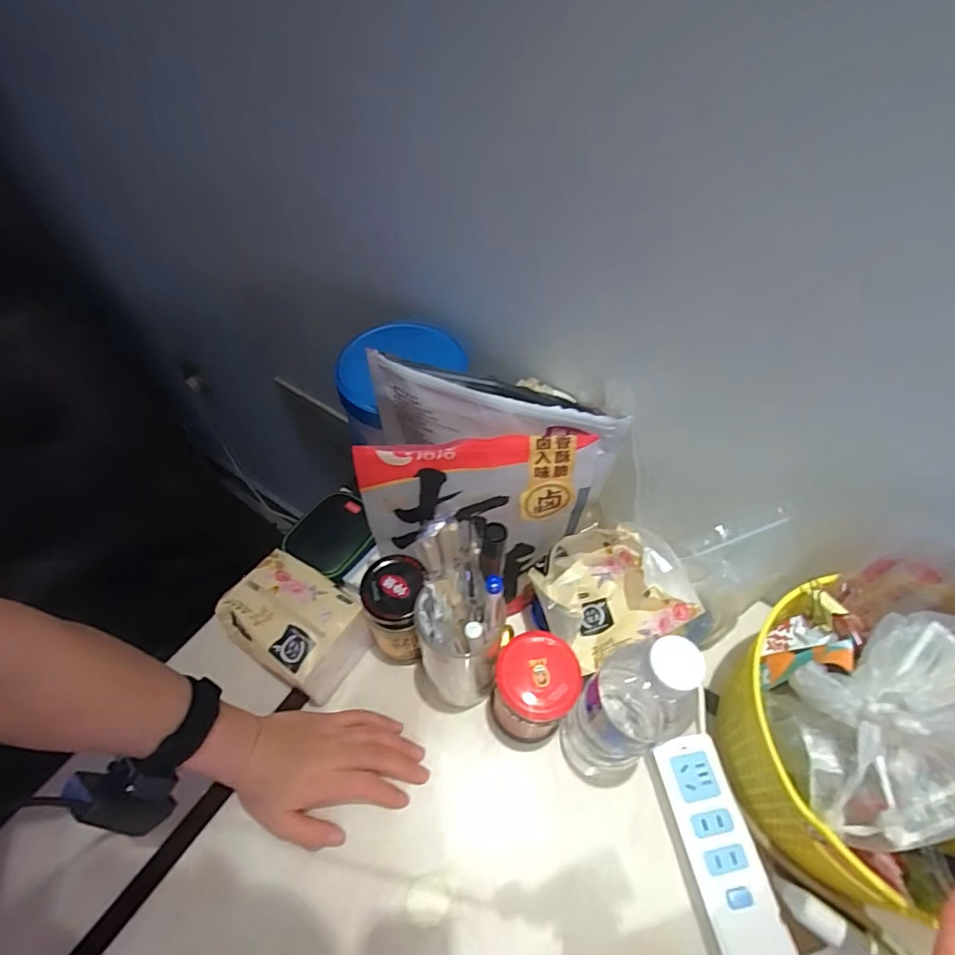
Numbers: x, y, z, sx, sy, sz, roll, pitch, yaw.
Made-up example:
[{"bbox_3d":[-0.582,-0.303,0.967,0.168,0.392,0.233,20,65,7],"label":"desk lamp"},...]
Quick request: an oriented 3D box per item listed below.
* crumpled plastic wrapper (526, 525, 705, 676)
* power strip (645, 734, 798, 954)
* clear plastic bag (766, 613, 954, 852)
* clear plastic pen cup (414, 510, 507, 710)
[{"bbox_3d":[0.107,0.096,0.436,0.090,0.085,0.116,-32,61,-22],"label":"crumpled plastic wrapper"},{"bbox_3d":[0.189,0.295,0.419,0.060,0.031,0.150,-10,55,-9],"label":"power strip"},{"bbox_3d":[0.278,0.146,0.320,0.135,0.133,0.116,-14,56,-12],"label":"clear plastic bag"},{"bbox_3d":[-0.016,0.118,0.416,0.060,0.249,0.069,-1,54,-3],"label":"clear plastic pen cup"}]

